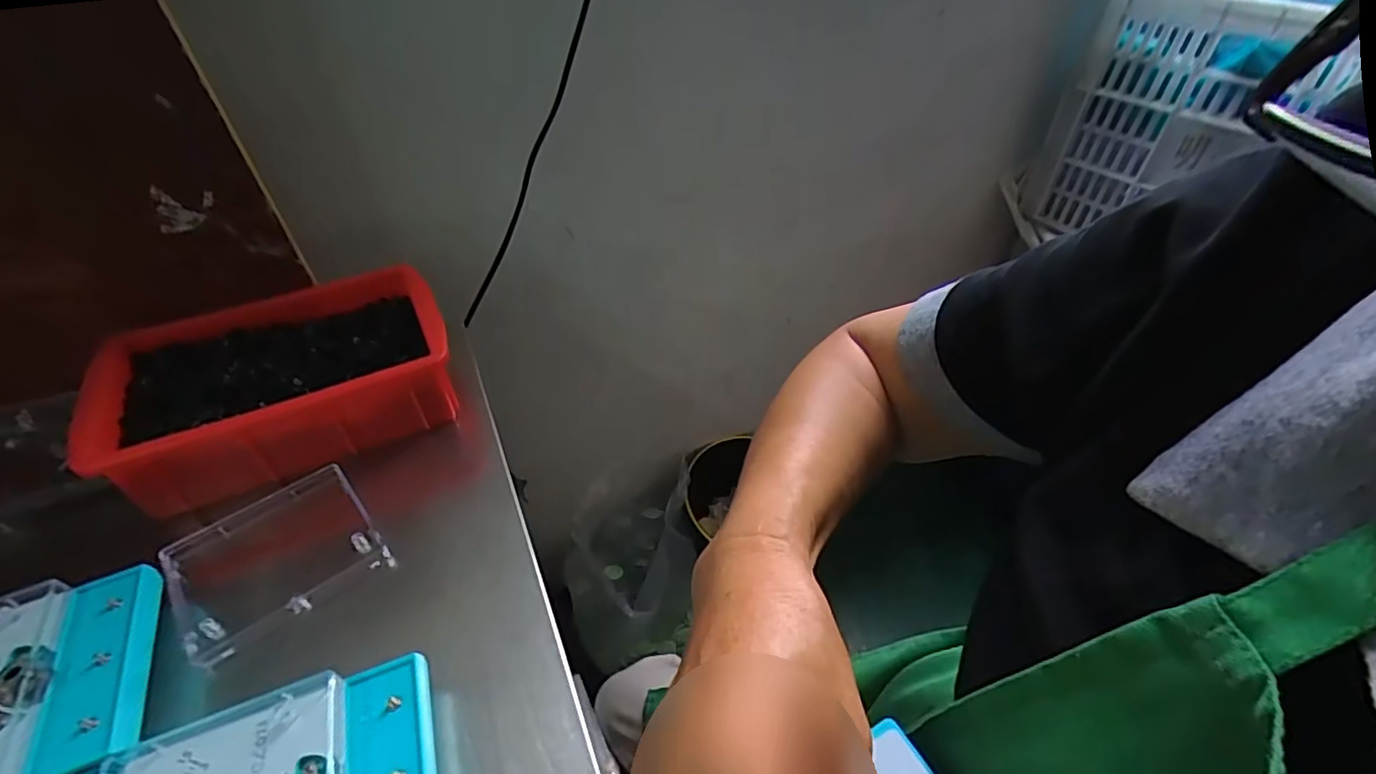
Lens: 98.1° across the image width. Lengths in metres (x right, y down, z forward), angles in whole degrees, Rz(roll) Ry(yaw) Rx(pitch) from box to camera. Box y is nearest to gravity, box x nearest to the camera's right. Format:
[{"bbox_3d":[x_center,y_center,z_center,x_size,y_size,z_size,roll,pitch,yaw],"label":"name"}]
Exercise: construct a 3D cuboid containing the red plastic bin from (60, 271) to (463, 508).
[{"bbox_3d":[-0.272,-0.004,0.404,0.210,0.061,0.132,-16,44,-17],"label":"red plastic bin"}]

